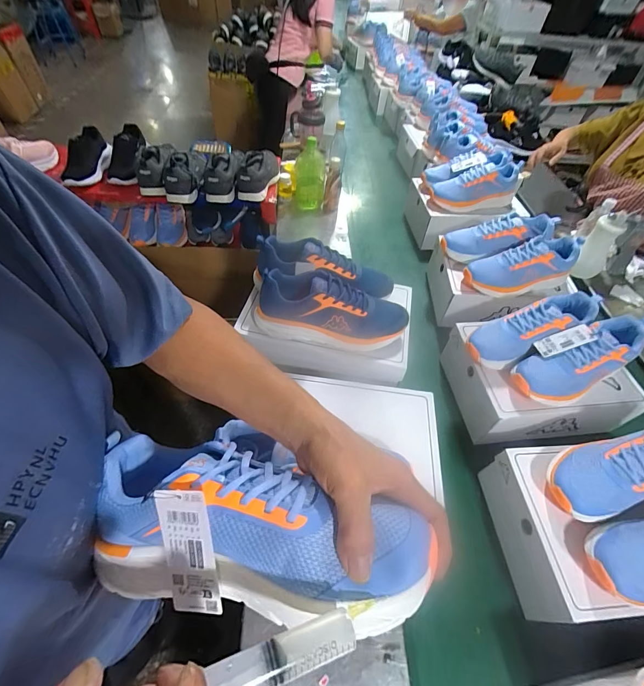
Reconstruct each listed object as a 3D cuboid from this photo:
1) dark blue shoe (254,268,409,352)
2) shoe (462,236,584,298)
[{"bbox_3d":[0.022,-0.067,0.670,0.293,0.104,0.102,10,50,3],"label":"dark blue shoe"},{"bbox_3d":[0.485,-0.183,0.837,0.273,0.095,0.096,-15,51,6],"label":"shoe"}]

